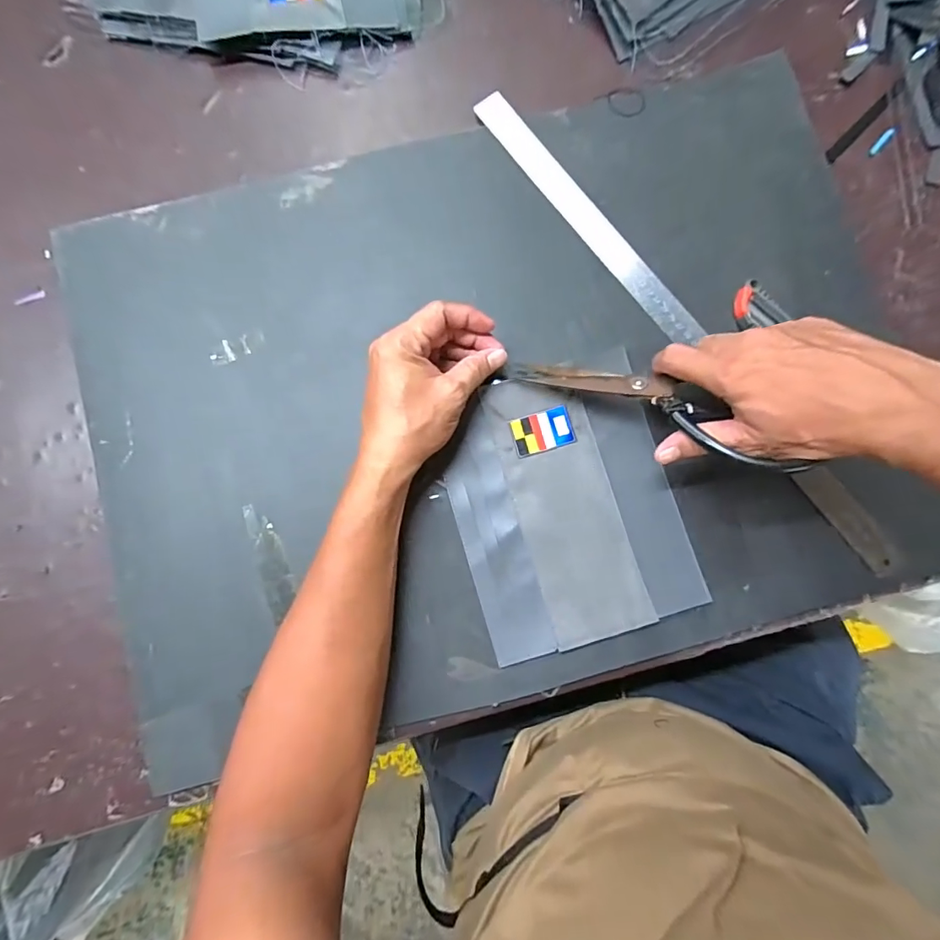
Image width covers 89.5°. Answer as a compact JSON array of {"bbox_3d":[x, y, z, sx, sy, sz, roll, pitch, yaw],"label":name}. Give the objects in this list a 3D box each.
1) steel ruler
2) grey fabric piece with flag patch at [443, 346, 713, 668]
[{"bbox_3d":[0.175,-0.126,0.405,0.030,0.007,0.519,-37,85,-6],"label":"steel ruler"},{"bbox_3d":[0.077,0.027,0.384,0.172,0.008,0.213,-16,84,-2],"label":"grey fabric piece with flag patch"}]

